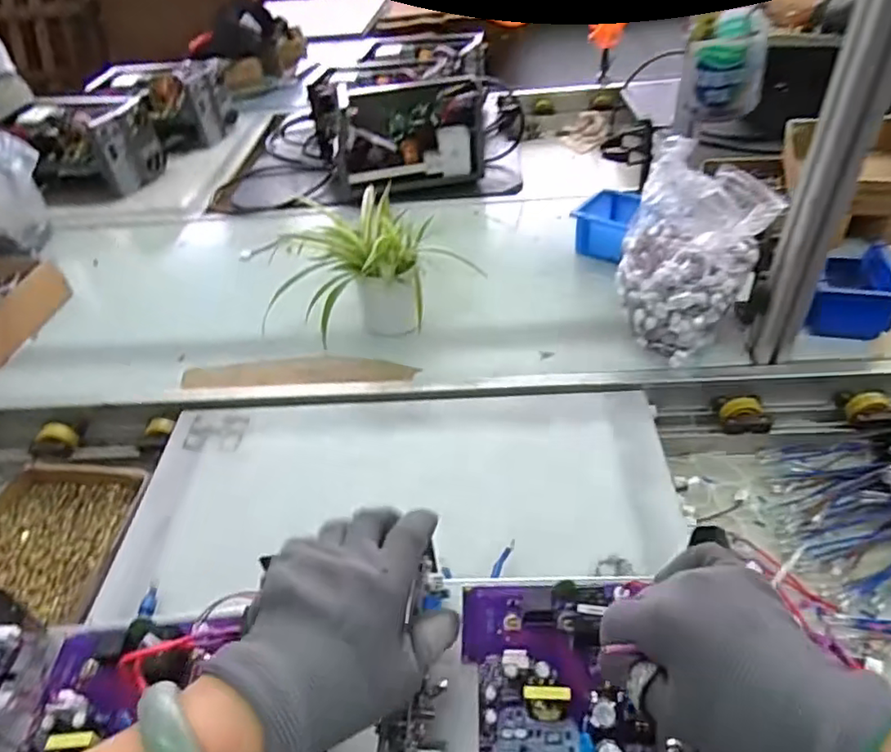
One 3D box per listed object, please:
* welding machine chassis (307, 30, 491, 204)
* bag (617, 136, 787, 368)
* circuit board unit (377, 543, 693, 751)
[{"bbox_3d":[-0.090,-0.585,1.306,0.372,0.178,0.519,-7,42,-1],"label":"welding machine chassis"},{"bbox_3d":[0.291,-0.145,0.756,0.133,0.211,0.162,-23,44,-19],"label":"bag"},{"bbox_3d":[0.070,0.188,0.357,0.197,0.045,0.158,-1,42,5],"label":"circuit board unit"}]

